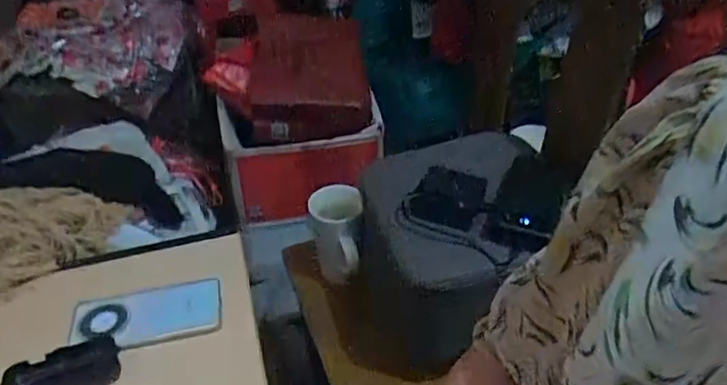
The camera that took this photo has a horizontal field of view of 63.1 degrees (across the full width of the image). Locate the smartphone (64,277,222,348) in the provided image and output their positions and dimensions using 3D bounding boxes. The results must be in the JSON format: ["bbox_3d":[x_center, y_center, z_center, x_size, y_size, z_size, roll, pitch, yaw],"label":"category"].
[{"bbox_3d":[-0.250,0.138,0.681,0.167,0.011,0.081,-7,38,-5],"label":"smartphone"}]

